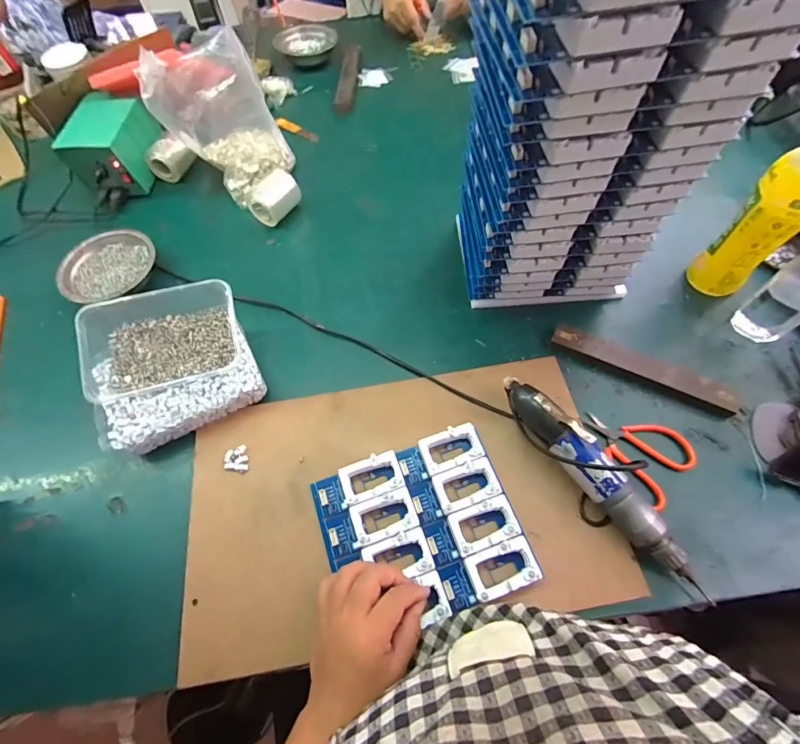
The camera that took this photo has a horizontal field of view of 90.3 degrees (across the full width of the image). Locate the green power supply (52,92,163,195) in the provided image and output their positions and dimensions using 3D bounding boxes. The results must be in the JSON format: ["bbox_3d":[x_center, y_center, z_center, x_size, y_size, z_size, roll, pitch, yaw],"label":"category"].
[{"bbox_3d":[-0.465,-0.369,0.655,0.090,0.098,0.136,6,63,6],"label":"green power supply"}]

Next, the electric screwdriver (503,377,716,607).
[{"bbox_3d":[0.196,0.106,0.398,0.044,0.054,0.261,-33,65,-14],"label":"electric screwdriver"}]

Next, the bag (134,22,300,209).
[{"bbox_3d":[-0.273,-0.383,0.601,0.158,0.190,0.161,-33,65,-14],"label":"bag"}]

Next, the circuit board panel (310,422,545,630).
[{"bbox_3d":[0.020,0.154,0.396,0.185,0.020,0.160,-19,63,-7],"label":"circuit board panel"}]

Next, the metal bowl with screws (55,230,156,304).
[{"bbox_3d":[-0.416,-0.145,0.571,0.113,0.037,0.122,-1,62,2],"label":"metal bowl with screws"}]

